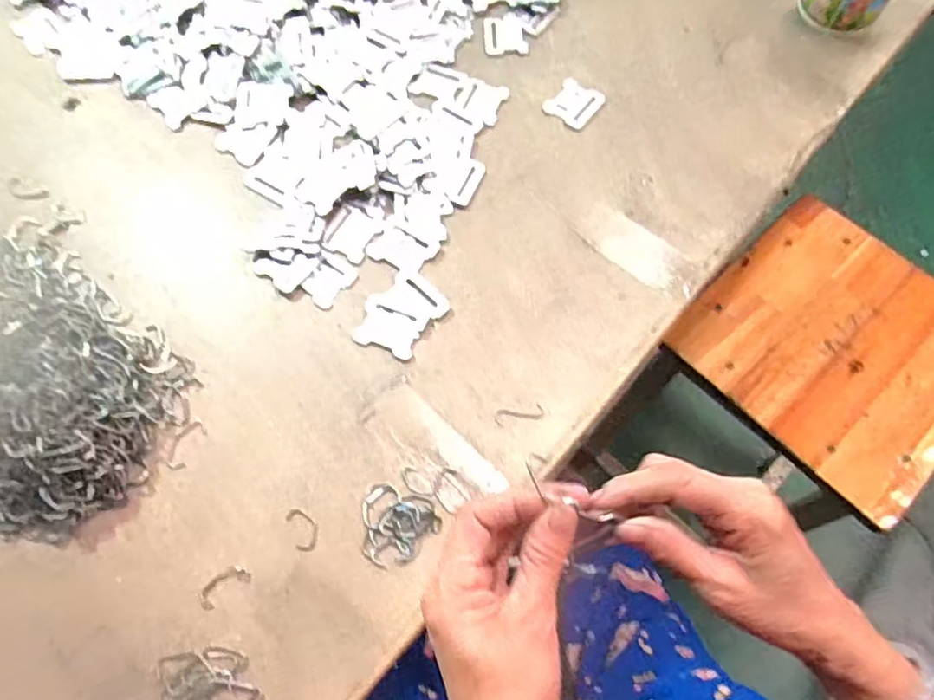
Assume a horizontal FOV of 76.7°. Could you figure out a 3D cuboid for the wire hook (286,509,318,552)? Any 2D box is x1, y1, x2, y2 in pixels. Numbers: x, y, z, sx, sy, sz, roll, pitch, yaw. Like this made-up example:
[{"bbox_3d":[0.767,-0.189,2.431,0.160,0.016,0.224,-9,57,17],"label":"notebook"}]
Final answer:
[{"bbox_3d":[-0.118,0.129,0.425,0.018,0.004,0.032,-25,69,-10],"label":"wire hook"}]

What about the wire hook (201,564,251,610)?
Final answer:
[{"bbox_3d":[-0.170,0.164,0.411,0.036,0.004,0.018,-37,71,-15],"label":"wire hook"}]

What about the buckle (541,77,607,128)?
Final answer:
[{"bbox_3d":[0.106,-0.245,0.584,0.047,0.004,0.051,36,71,15],"label":"buckle"}]

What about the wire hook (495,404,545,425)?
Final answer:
[{"bbox_3d":[0.041,0.051,0.464,0.038,0.004,0.012,-8,67,-3],"label":"wire hook"}]

